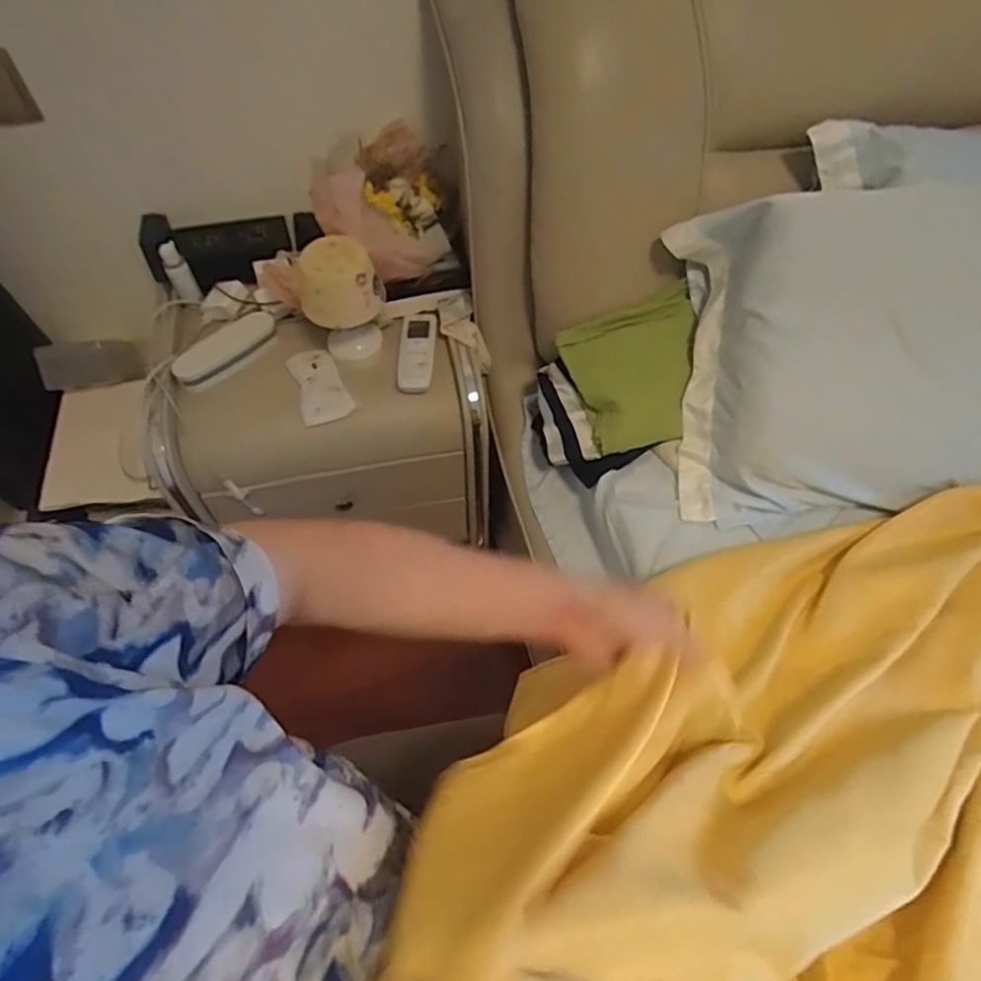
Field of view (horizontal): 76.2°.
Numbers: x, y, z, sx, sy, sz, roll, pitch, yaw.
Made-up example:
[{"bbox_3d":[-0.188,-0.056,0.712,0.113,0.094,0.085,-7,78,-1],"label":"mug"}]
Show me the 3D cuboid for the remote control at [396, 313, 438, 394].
[{"bbox_3d":[-0.112,-0.212,0.948,0.052,0.014,0.150,1,56,1],"label":"remote control"}]

